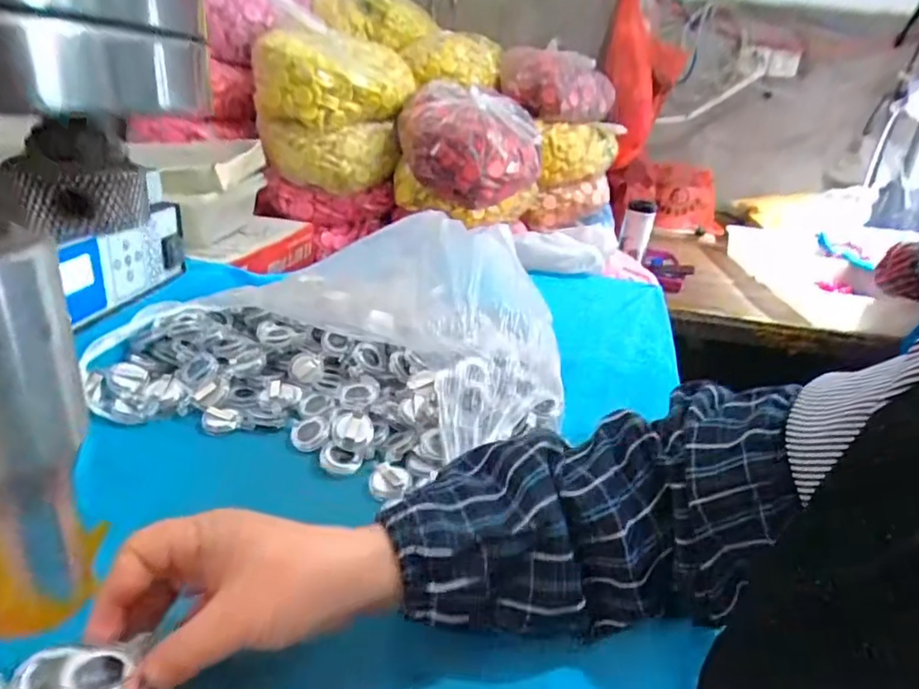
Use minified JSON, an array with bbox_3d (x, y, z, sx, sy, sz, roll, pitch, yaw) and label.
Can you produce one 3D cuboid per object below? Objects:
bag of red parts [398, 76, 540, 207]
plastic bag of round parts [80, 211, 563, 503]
[{"bbox_3d":[0.018,-0.357,0.999,0.226,0.175,0.237,0,25,-13],"label":"bag of red parts"},{"bbox_3d":[-0.086,-0.030,0.552,0.380,0.122,0.371,11,25,12],"label":"plastic bag of round parts"}]

